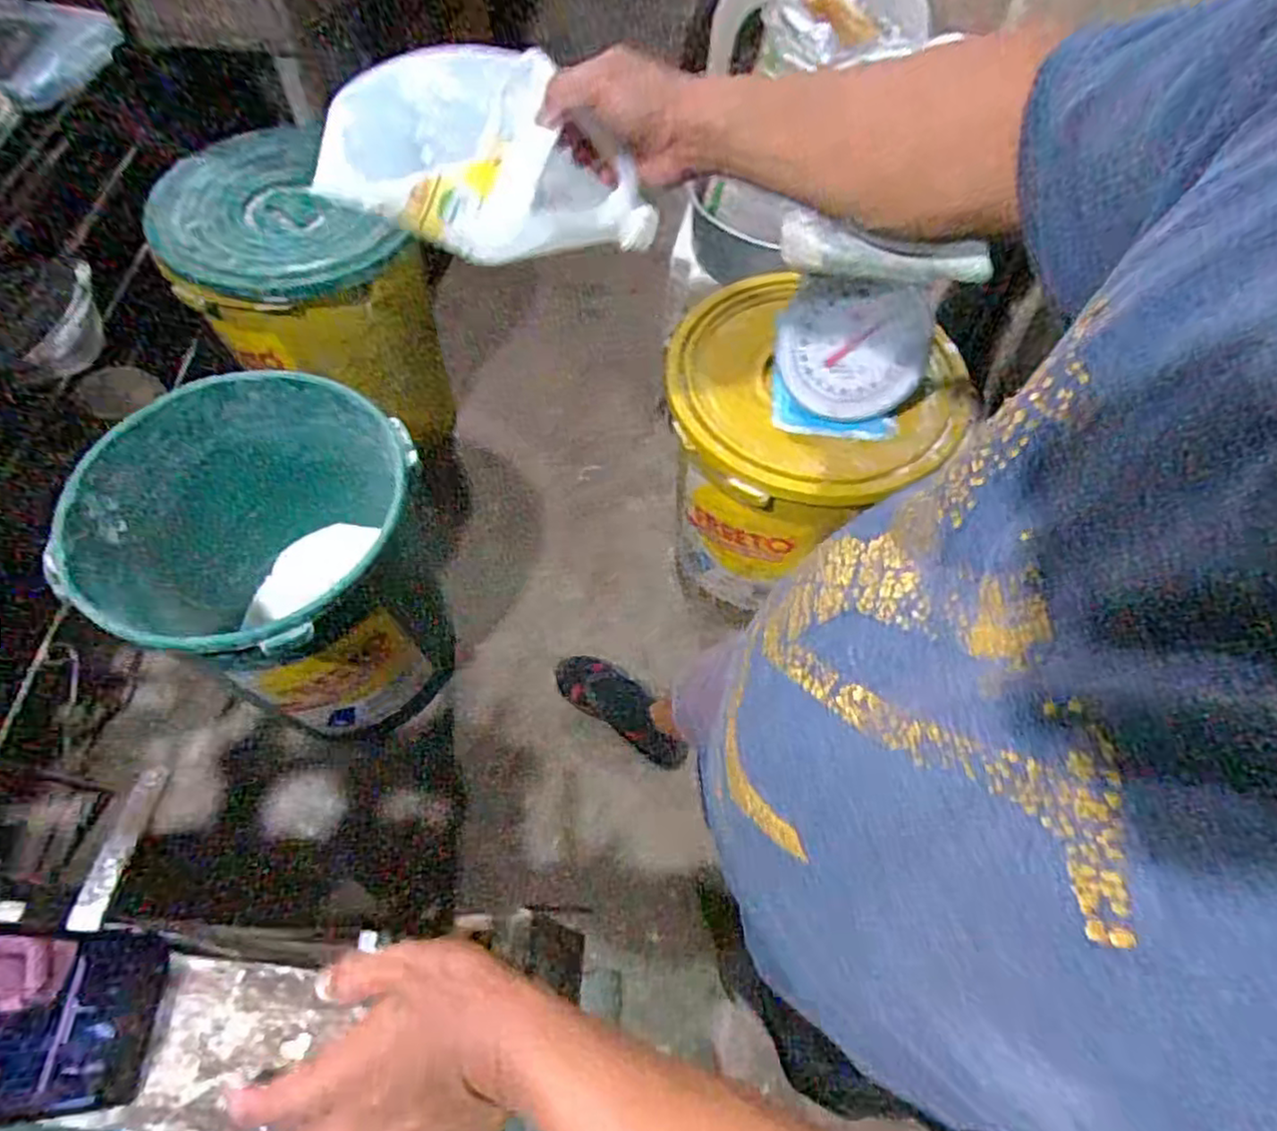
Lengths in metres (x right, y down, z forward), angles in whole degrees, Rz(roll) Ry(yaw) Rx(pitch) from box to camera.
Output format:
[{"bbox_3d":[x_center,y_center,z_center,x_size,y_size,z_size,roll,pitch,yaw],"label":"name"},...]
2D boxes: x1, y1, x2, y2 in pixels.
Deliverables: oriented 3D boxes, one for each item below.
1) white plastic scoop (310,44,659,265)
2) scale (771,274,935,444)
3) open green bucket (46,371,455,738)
[{"bbox_3d":[-0.114,-0.305,0.543,0.244,0.116,0.131,2,60,-1],"label":"white plastic scoop"},{"bbox_3d":[0.287,-0.283,0.967,0.216,0.153,0.158,20,61,10],"label":"scale"},{"bbox_3d":[-0.530,0.011,1.096,0.440,0.443,0.402,1,60,-1],"label":"open green bucket"}]

